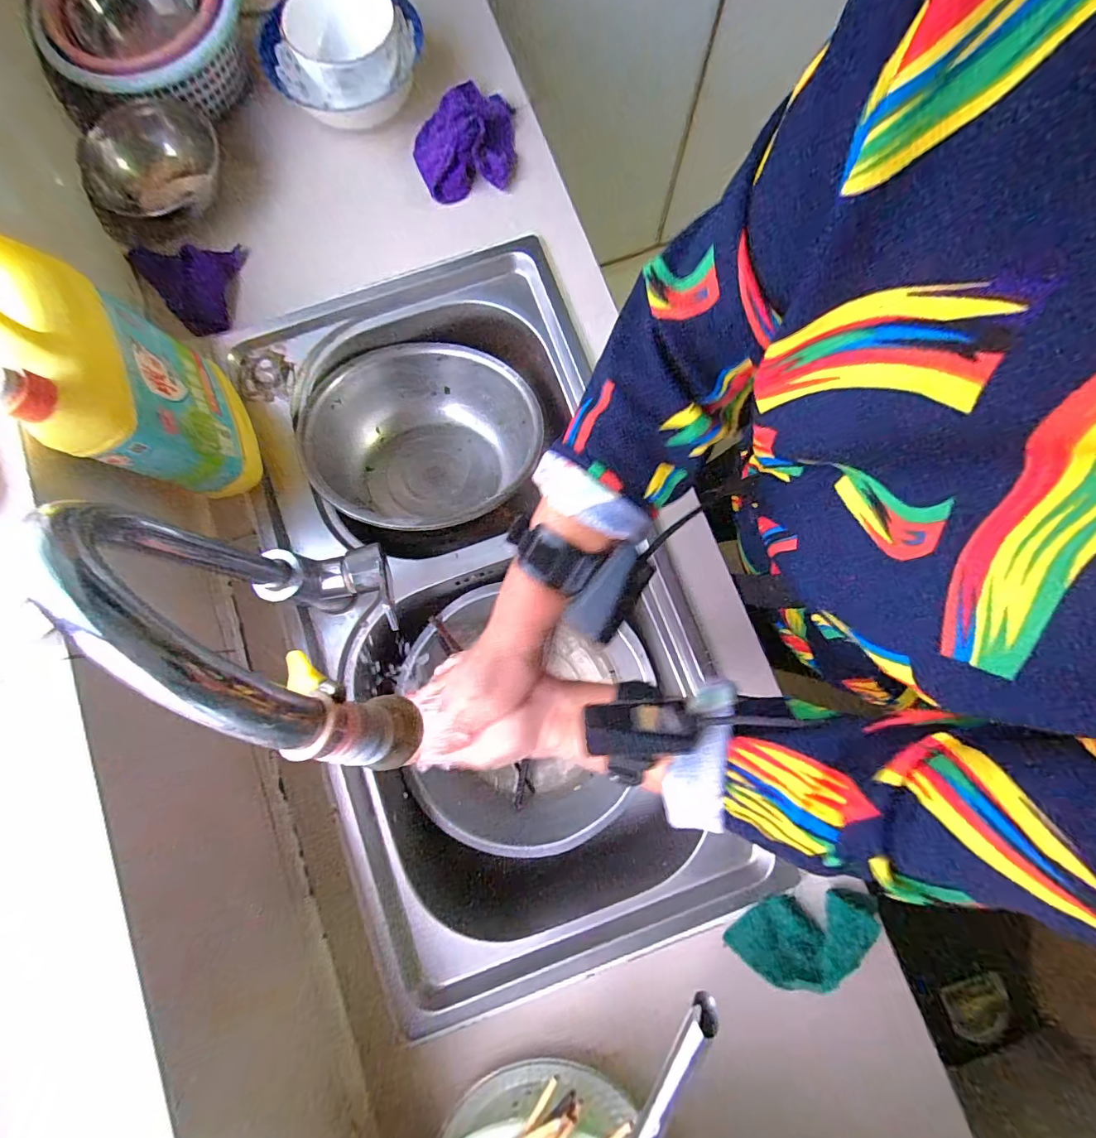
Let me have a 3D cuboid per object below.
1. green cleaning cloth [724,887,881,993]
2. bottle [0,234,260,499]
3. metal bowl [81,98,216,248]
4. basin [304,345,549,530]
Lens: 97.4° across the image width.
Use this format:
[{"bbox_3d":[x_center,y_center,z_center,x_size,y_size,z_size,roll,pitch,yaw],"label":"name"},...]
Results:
[{"bbox_3d":[0.230,0.332,0.432,0.127,0.008,0.066,-18,48,15],"label":"green cleaning cloth"},{"bbox_3d":[-0.342,-0.151,0.405,0.077,0.236,0.142,-26,81,-5],"label":"bottle"},{"bbox_3d":[-0.428,-0.439,0.530,0.127,0.049,0.138,-4,80,-1],"label":"metal bowl"},{"bbox_3d":[-0.159,-0.163,0.597,0.259,0.131,0.256,32,81,5],"label":"basin"}]

